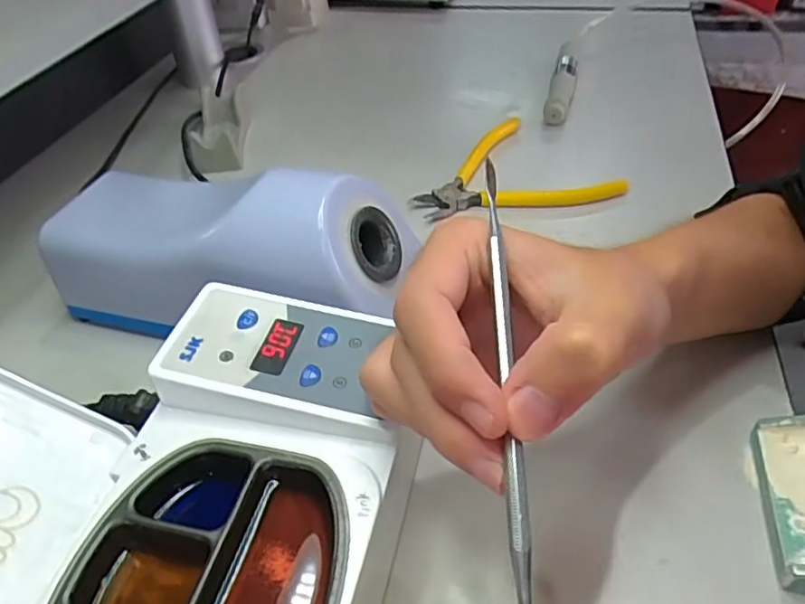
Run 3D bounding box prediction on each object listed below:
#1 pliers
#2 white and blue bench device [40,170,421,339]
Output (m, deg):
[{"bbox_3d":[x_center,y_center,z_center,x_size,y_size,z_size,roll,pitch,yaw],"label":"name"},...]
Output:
[{"bbox_3d":[0.076,-0.110,0.481,0.148,0.018,0.131,-8,43,-3],"label":"pliers"},{"bbox_3d":[-0.100,-0.024,0.349,0.202,0.089,0.085,9,45,15],"label":"white and blue bench device"}]

